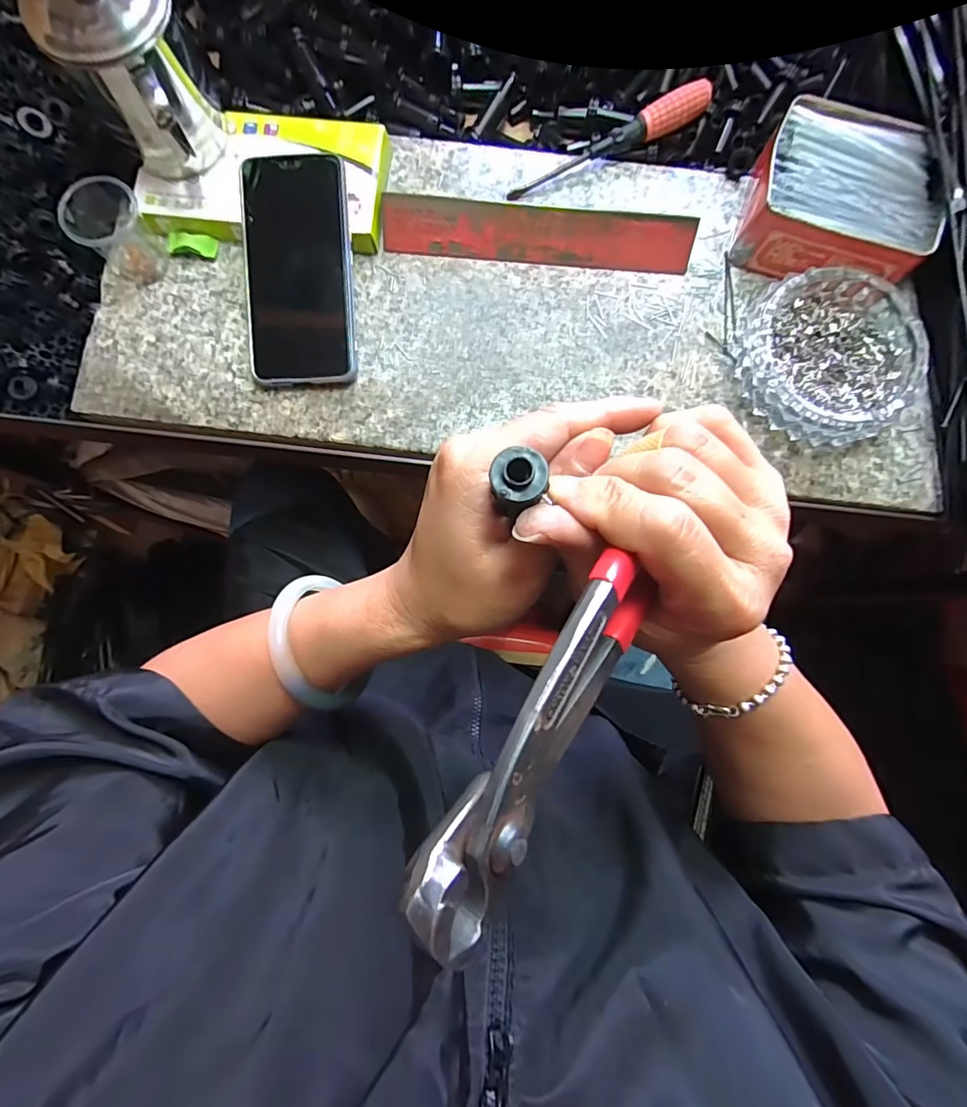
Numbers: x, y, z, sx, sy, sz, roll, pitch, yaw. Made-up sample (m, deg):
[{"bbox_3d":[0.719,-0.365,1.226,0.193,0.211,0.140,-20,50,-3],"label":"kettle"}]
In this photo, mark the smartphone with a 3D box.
[{"bbox_3d":[-0.130,-0.199,0.335,0.075,0.014,0.153,-1,93,-1],"label":"smartphone"}]

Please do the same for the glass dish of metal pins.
[{"bbox_3d":[0.244,-0.138,0.336,0.120,0.026,0.117,0,83,-1],"label":"glass dish of metal pins"}]

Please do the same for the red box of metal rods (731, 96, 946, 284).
[{"bbox_3d":[0.255,-0.257,0.342,0.122,0.046,0.111,22,83,2],"label":"red box of metal rods"}]

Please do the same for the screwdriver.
[{"bbox_3d":[0.095,-0.309,0.356,0.159,0.026,0.019,-26,84,-4],"label":"screwdriver"}]

